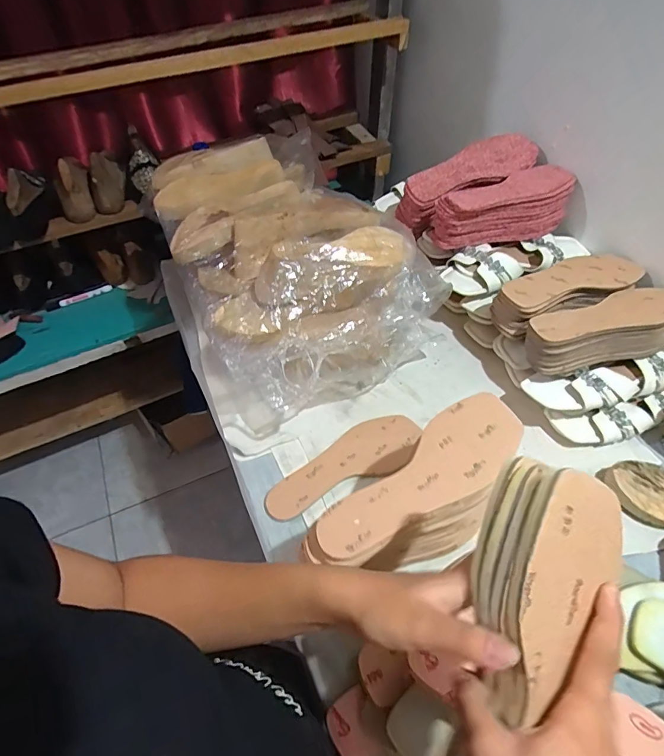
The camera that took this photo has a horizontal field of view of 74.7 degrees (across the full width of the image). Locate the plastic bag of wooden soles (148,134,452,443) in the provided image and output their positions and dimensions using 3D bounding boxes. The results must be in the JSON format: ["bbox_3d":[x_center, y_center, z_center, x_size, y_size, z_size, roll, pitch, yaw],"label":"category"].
[{"bbox_3d":[-0.067,-0.183,0.714,0.337,0.220,0.456,-23,56,-16],"label":"plastic bag of wooden soles"}]

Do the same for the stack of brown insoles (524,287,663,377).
[{"bbox_3d":[0.400,-0.072,0.633,0.242,0.060,0.096,-17,54,-12],"label":"stack of brown insoles"}]

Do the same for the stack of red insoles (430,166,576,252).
[{"bbox_3d":[0.288,-0.291,0.748,0.247,0.081,0.096,-17,54,-12],"label":"stack of red insoles"}]

